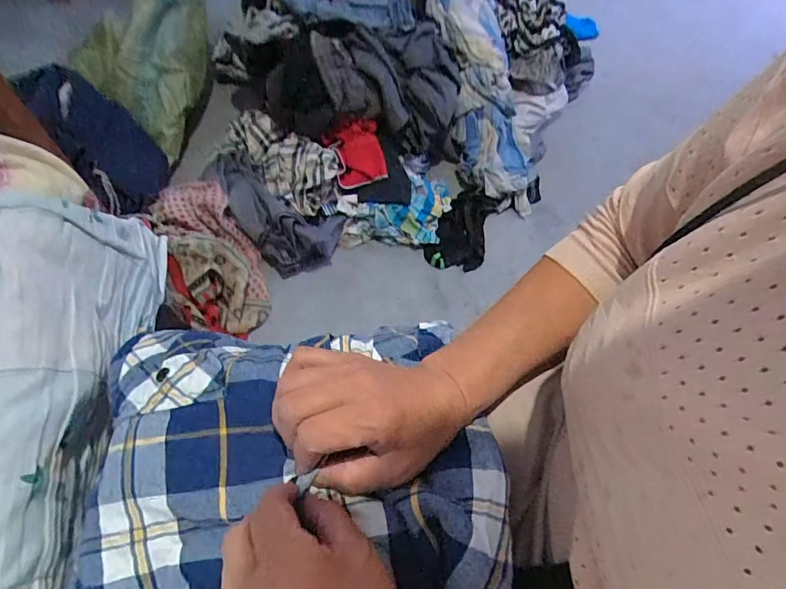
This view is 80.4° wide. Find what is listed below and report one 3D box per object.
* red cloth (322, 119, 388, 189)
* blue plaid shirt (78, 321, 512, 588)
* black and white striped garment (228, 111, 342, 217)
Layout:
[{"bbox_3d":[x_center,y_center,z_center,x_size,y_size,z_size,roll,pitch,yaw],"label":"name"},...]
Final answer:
[{"bbox_3d":[-0.077,-0.289,0.942,0.118,0.093,0.097,-10,61,-10],"label":"red cloth"},{"bbox_3d":[-0.070,0.122,0.310,0.266,0.089,0.248,-4,60,-7],"label":"blue plaid shirt"},{"bbox_3d":[-0.237,-0.290,0.938,0.314,0.093,0.128,41,65,18],"label":"black and white striped garment"}]

